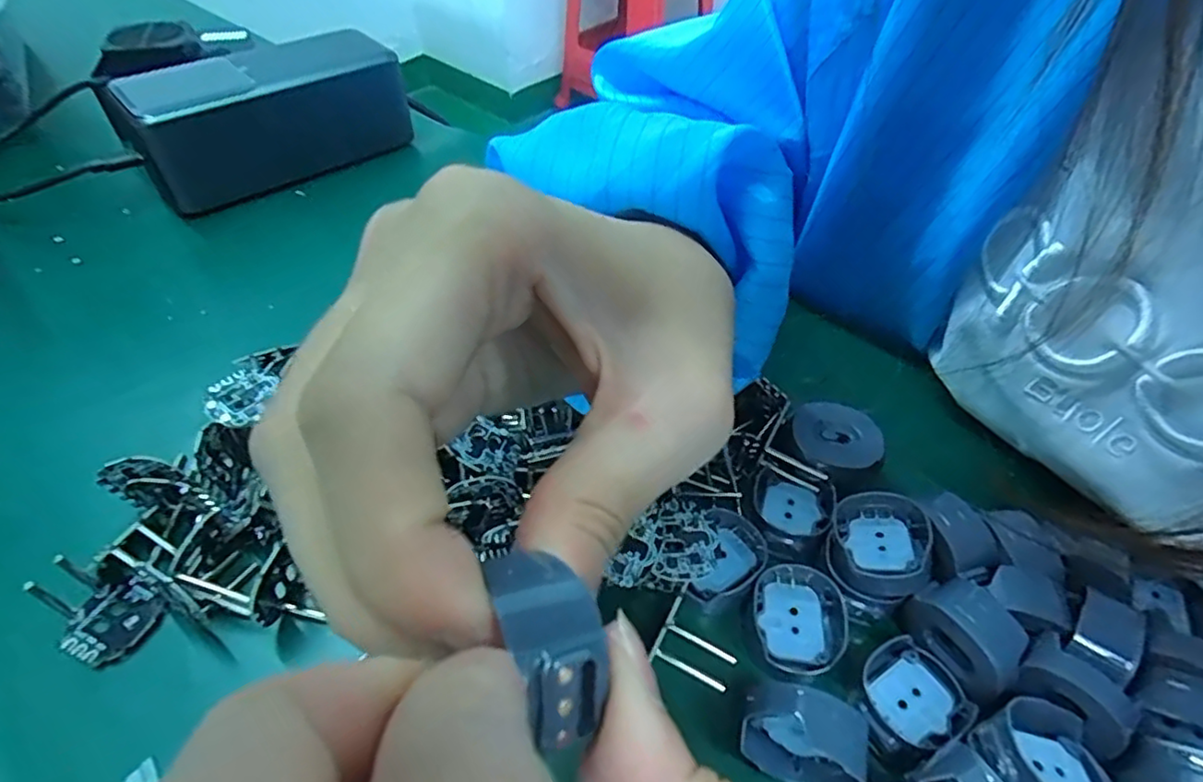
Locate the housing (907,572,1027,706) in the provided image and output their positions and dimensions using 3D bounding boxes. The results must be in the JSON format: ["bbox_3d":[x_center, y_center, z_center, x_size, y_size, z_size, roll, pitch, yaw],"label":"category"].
[{"bbox_3d":[0.094,0.062,0.162,0.020,0.015,0.027,-22,51,-20],"label":"housing"}]

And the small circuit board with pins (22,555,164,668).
[{"bbox_3d":[-0.140,0.059,0.174,0.034,0.009,0.022,23,51,19],"label":"small circuit board with pins"}]

